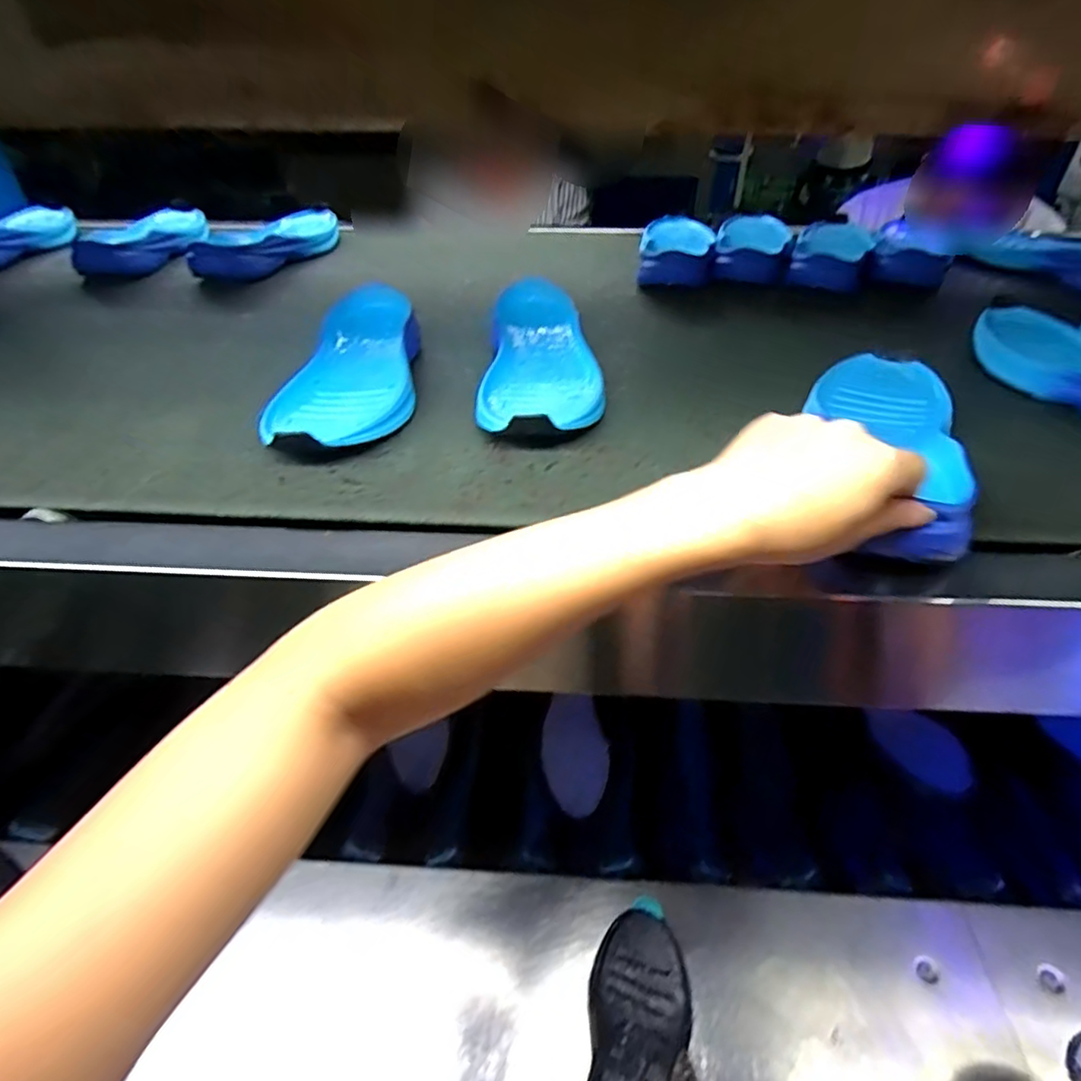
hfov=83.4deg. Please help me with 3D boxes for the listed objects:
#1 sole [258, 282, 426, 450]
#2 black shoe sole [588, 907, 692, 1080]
[{"bbox_3d":[-0.151,-0.152,0.502,0.096,0.028,0.259,3,46,-5],"label":"sole"},{"bbox_3d":[0.074,0.416,0.487,0.083,0.035,0.215,15,46,7],"label":"black shoe sole"}]

